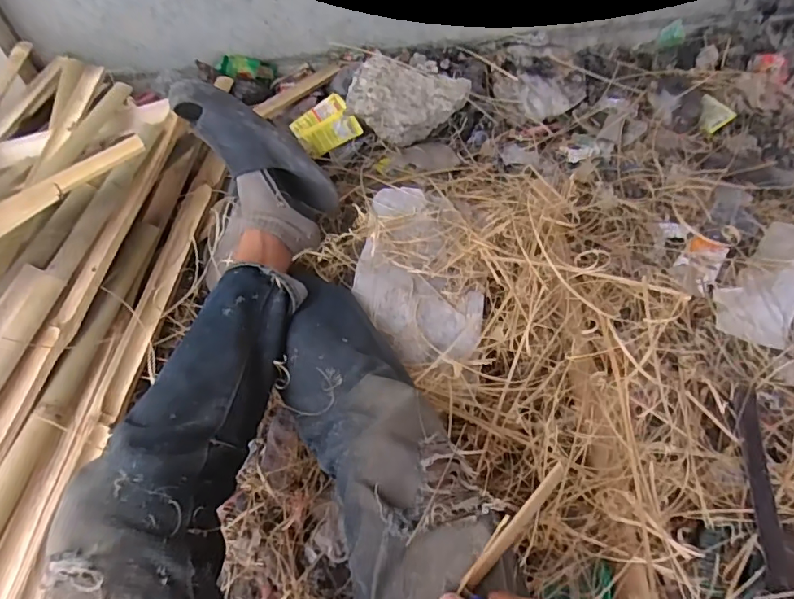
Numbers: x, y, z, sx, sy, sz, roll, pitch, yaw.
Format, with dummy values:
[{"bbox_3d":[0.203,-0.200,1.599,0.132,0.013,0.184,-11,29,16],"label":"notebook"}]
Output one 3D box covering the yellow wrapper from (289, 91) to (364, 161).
[{"bbox_3d":[-0.148,-0.357,1.038,0.124,0.048,0.098,-35,64,-21],"label":"yellow wrapper"}]

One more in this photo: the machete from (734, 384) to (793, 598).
[{"bbox_3d":[0.481,0.306,0.651,0.057,0.025,0.411,9,58,5],"label":"machete"}]

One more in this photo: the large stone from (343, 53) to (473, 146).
[{"bbox_3d":[0.022,-0.398,1.026,0.229,0.103,0.142,9,58,5],"label":"large stone"}]

